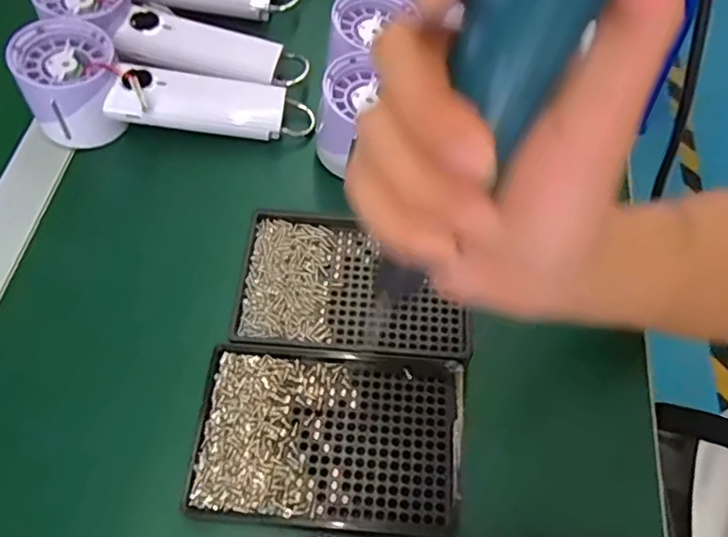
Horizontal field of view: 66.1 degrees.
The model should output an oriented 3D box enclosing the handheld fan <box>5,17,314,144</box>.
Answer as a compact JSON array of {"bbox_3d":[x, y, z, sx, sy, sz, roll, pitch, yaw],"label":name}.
[{"bbox_3d":[-0.137,-0.119,0.399,0.195,0.055,0.066,7,61,-10],"label":"handheld fan"}]

